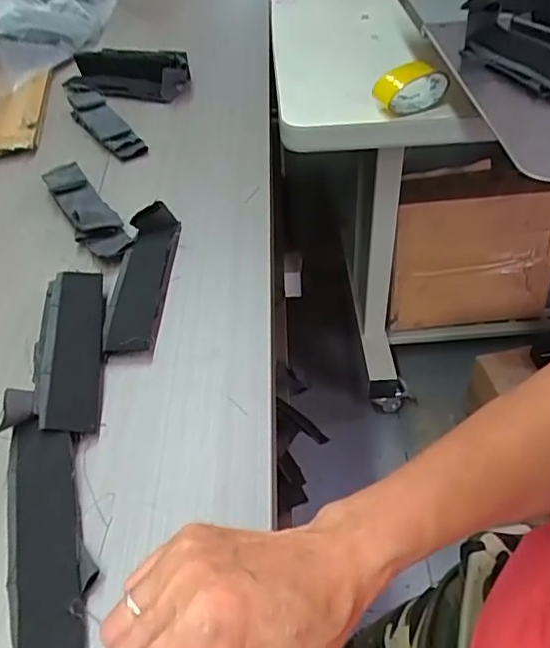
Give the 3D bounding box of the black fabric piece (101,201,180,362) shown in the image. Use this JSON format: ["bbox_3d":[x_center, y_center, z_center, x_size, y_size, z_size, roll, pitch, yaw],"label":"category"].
[{"bbox_3d":[-0.131,-0.049,0.550,0.052,0.037,0.182,0,46,3],"label":"black fabric piece"}]

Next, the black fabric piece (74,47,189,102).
[{"bbox_3d":[-0.246,-0.402,0.898,0.211,0.044,0.101,16,49,18],"label":"black fabric piece"}]

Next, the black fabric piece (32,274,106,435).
[{"bbox_3d":[-0.178,0.019,0.491,0.050,0.029,0.179,-10,46,-6],"label":"black fabric piece"}]

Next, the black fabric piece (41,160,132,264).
[{"bbox_3d":[-0.216,-0.131,0.644,0.050,0.023,0.200,-23,49,-19],"label":"black fabric piece"}]

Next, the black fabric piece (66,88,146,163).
[{"bbox_3d":[-0.257,-0.299,0.814,0.051,0.022,0.261,-25,49,-20],"label":"black fabric piece"}]

